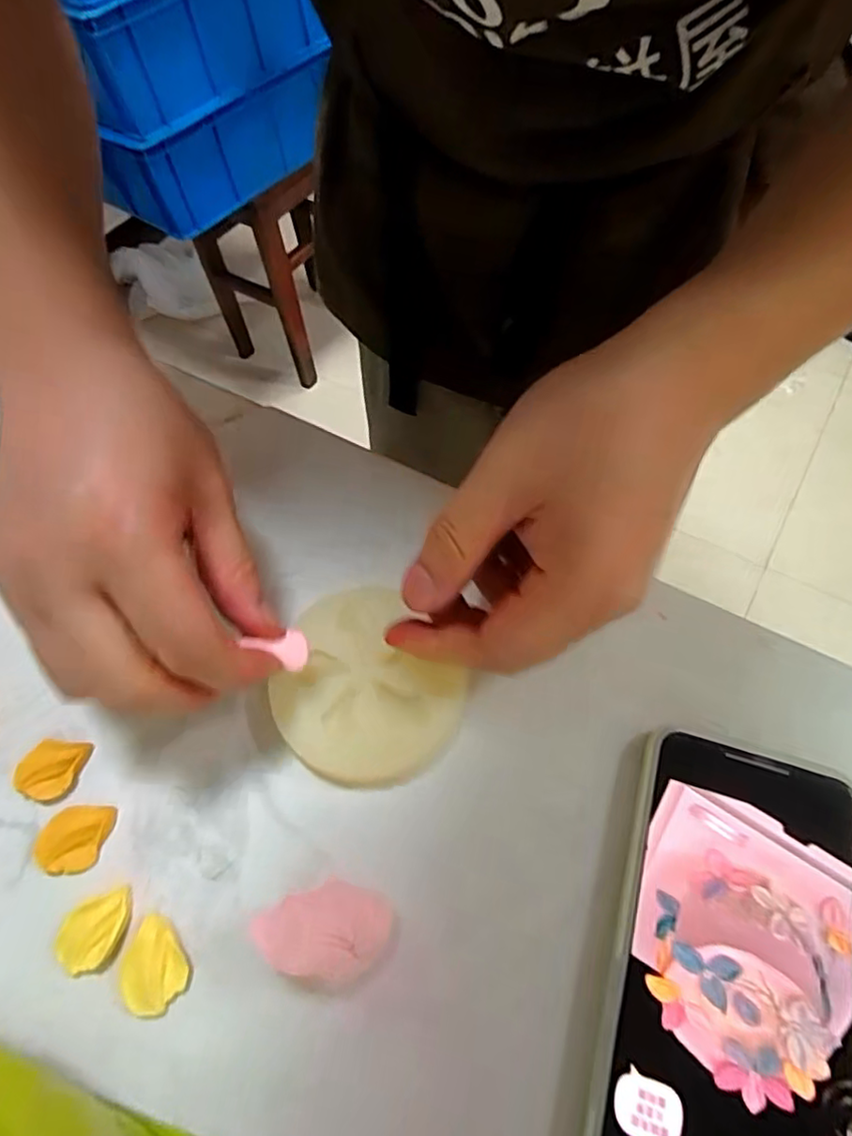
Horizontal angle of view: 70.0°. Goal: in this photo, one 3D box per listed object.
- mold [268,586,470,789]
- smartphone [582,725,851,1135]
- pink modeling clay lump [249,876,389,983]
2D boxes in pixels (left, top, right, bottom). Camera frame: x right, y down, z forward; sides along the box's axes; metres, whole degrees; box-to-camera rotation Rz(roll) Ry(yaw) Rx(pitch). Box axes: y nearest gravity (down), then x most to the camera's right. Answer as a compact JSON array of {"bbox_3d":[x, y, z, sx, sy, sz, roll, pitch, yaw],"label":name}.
[{"bbox_3d":[-0.023,0.051,0.261,0.078,0.017,0.079,-2,59,3],"label":"mold"},{"bbox_3d":[0.101,0.138,0.200,0.076,0.010,0.158,14,62,12],"label":"smartphone"},{"bbox_3d":[-0.038,0.126,0.214,0.049,0.026,0.028,5,59,7],"label":"pink modeling clay lump"}]

